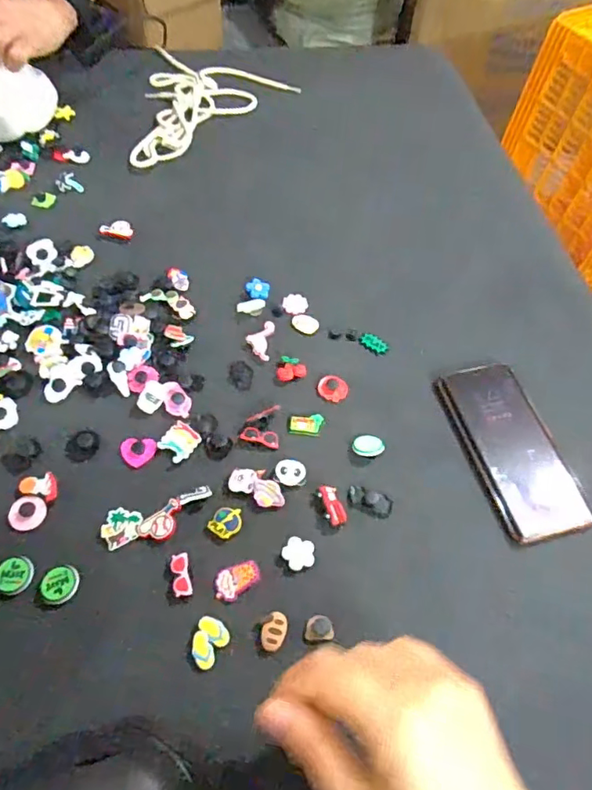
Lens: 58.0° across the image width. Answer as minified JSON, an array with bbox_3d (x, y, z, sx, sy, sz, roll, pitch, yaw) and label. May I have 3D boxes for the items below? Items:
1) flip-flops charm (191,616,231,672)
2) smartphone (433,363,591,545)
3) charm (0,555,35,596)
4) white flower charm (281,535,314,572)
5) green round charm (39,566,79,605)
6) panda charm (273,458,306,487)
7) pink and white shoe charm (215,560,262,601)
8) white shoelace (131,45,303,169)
[{"bbox_3d":[-0.058,0.167,0.360,0.022,0.005,0.031,15,56,6],"label":"flip-flops charm"},{"bbox_3d":[0.182,0.043,0.455,0.079,0.007,0.161,-10,57,-11],"label":"smartphone"},{"bbox_3d":[-0.199,0.127,0.378,0.023,0.006,0.026,8,55,2],"label":"charm"},{"bbox_3d":[0.002,0.116,0.396,0.023,0.004,0.024,2,55,-3],"label":"white flower charm"},{"bbox_3d":[-0.167,0.134,0.376,0.023,0.007,0.027,27,58,14],"label":"green round charm"},{"bbox_3d":[-0.004,0.062,0.430,0.024,0.004,0.022,10,56,3],"label":"panda charm"},{"bbox_3d":[-0.042,0.133,0.382,0.033,0.004,0.021,-21,70,-1],"label":"pink and white shoe charm"},{"bbox_3d":[-0.160,-0.412,0.734,0.191,0.016,0.274,38,61,20],"label":"white shoelace"}]

